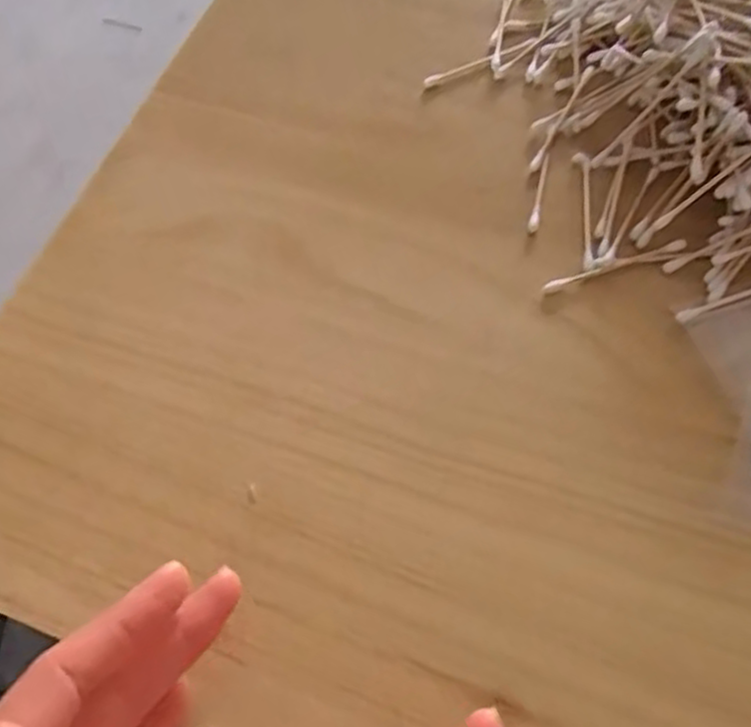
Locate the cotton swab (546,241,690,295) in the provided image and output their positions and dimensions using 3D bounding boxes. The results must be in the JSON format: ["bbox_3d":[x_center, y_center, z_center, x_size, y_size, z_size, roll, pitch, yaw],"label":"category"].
[{"bbox_3d":[0.106,-0.044,0.336,0.069,0.005,0.005,-17,63,-10],"label":"cotton swab"}]

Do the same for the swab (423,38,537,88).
[{"bbox_3d":[0.056,-0.159,0.399,0.072,0.004,0.005,-26,64,-14],"label":"swab"}]

